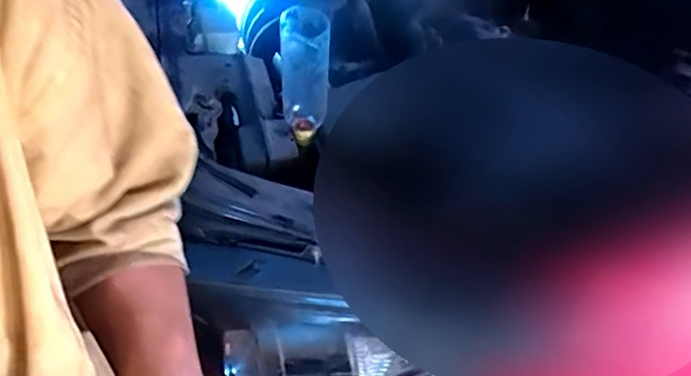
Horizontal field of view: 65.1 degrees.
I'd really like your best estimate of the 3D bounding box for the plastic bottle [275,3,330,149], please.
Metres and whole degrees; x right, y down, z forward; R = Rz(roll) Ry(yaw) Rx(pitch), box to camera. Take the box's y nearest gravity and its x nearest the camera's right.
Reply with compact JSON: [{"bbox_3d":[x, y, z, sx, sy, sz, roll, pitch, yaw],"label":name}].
[{"bbox_3d":[-0.056,-0.152,0.722,0.062,0.175,0.066,-3,40,-9],"label":"plastic bottle"}]

